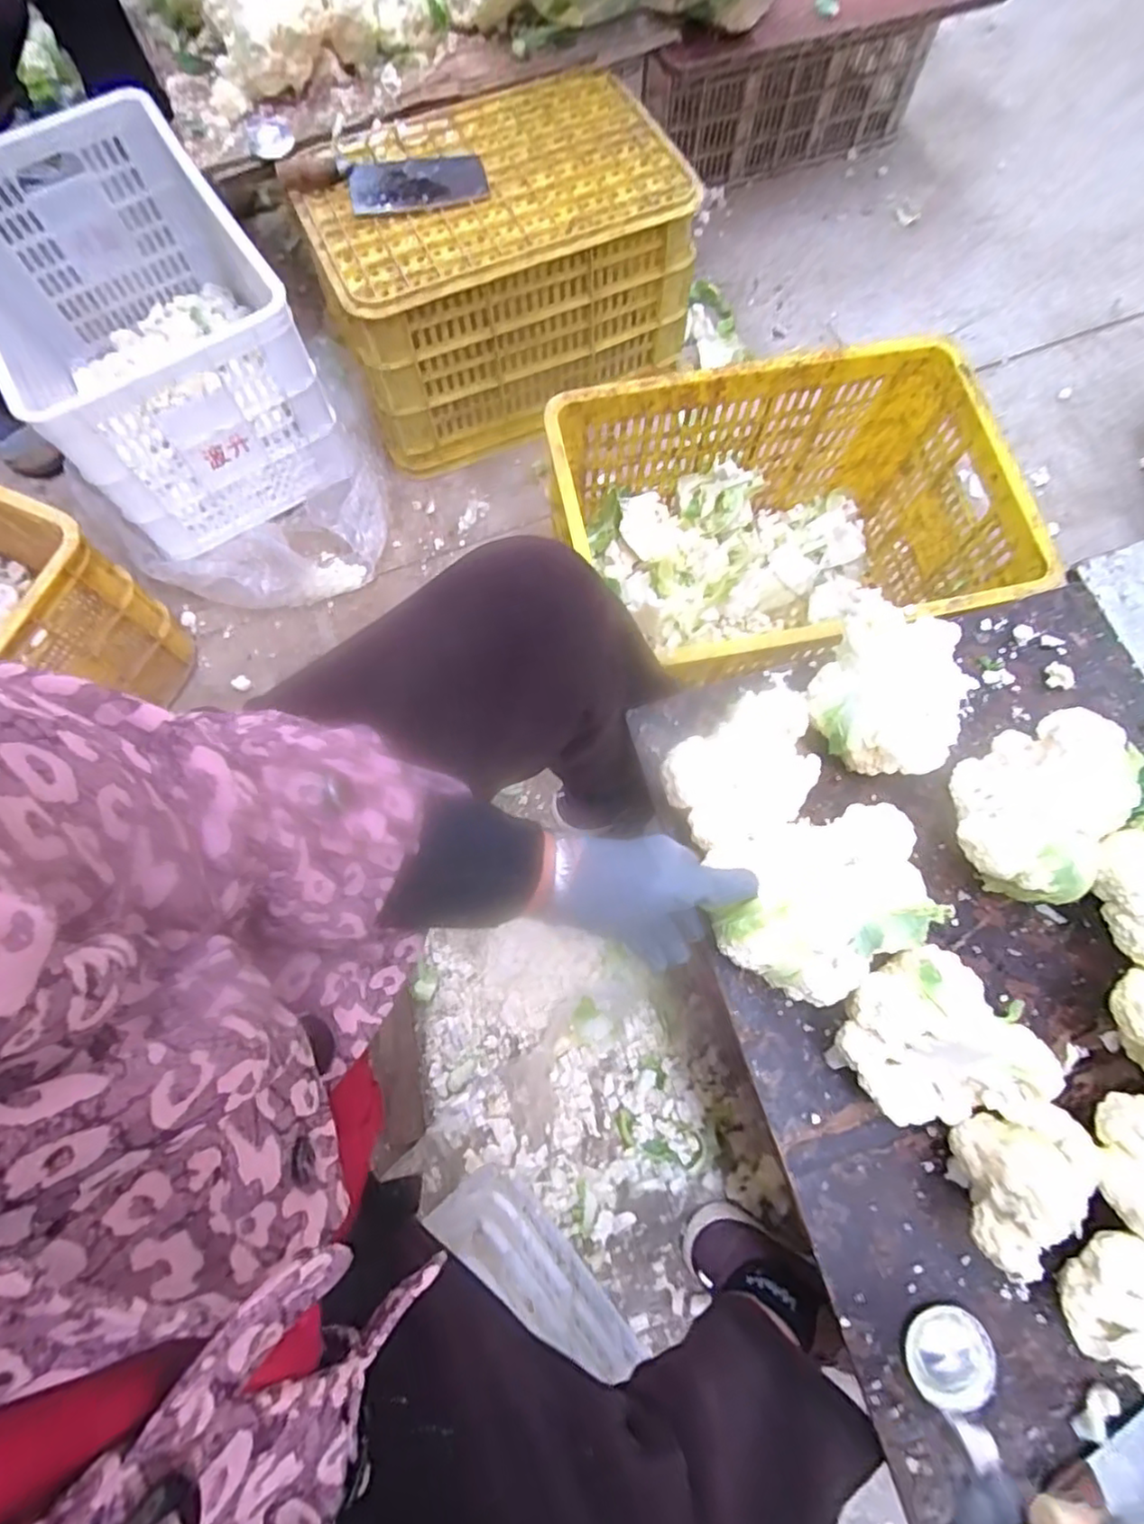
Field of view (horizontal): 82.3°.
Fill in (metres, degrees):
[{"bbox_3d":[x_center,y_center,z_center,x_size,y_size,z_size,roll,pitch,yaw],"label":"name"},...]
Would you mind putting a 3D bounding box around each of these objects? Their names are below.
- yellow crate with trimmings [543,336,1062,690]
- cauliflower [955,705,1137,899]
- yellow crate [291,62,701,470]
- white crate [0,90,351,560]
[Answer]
[{"bbox_3d":[0.259,-0.278,0.867,0.524,0.279,0.362,-10,77,-2],"label":"yellow crate with trimmings"},{"bbox_3d":[0.407,0.040,0.578,0.109,0.104,0.171,32,79,8],"label":"cauliflower"},{"bbox_3d":[-0.115,-0.748,1.018,0.502,0.291,0.326,-27,78,-6],"label":"yellow crate"},{"bbox_3d":[-0.640,-0.642,0.967,0.383,0.255,0.553,-32,78,-7],"label":"white crate"}]

